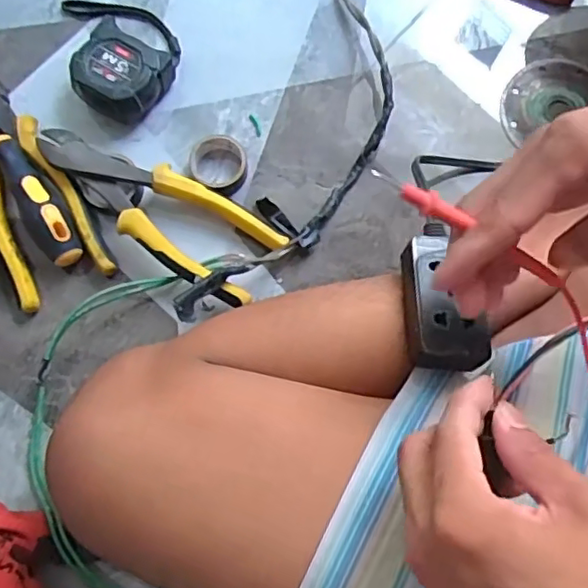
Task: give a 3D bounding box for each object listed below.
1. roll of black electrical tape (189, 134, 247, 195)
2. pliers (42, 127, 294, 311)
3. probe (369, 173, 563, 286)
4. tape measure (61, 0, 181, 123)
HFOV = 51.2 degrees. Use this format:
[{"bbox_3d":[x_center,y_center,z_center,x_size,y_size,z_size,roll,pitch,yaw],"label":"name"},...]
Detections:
[{"bbox_3d":[-0.060,-0.100,0.477,0.044,0.021,0.049,10,78,2],"label":"roll of black electrical tape"},{"bbox_3d":[-0.106,-0.064,0.463,0.195,0.033,0.069,28,79,6],"label":"pliers"},{"bbox_3d":[0.082,-0.029,0.278,0.108,0.005,0.010,27,78,-17],"label":"probe"},{"bbox_3d":[-0.137,-0.200,0.490,0.081,0.036,0.120,-15,78,-3],"label":"tape measure"}]

